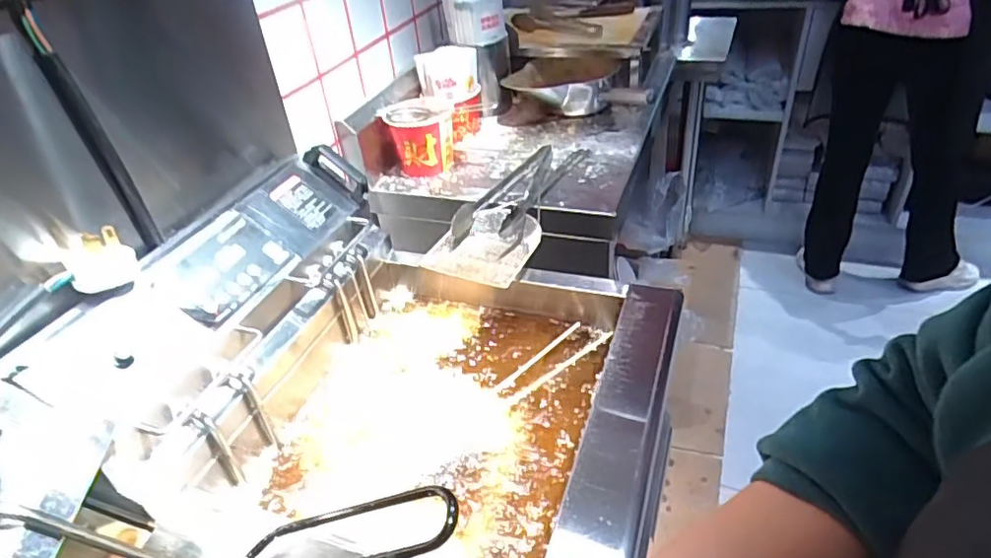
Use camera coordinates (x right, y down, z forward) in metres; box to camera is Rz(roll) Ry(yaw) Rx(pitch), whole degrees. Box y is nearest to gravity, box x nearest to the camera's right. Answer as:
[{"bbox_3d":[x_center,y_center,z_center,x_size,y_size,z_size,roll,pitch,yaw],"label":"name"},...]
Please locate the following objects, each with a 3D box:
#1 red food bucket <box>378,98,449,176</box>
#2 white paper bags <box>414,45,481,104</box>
[{"bbox_3d":[-0.143,-0.268,1.130,0.117,0.117,0.114,-3,37,2],"label":"red food bucket"},{"bbox_3d":[-0.094,-0.405,1.197,0.122,0.085,0.118,-7,37,-3],"label":"white paper bags"}]

